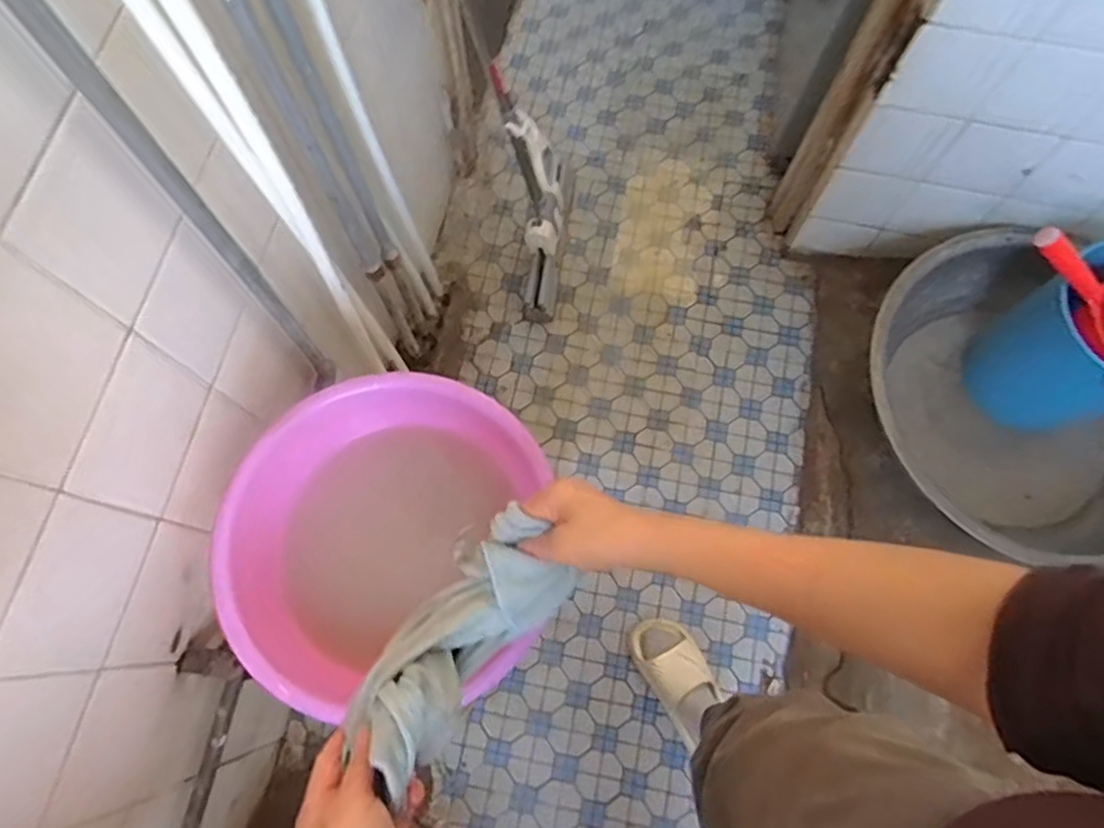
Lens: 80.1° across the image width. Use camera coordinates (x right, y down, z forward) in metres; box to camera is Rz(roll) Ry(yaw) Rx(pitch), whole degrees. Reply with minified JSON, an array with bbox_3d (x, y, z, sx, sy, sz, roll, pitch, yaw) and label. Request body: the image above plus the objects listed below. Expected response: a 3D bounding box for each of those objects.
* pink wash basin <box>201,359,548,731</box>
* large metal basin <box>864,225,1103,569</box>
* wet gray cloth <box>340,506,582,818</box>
[{"bbox_3d":[-0.166,0.143,0.737,0.343,0.146,0.348,0,72,-1],"label":"pink wash basin"},{"bbox_3d":[0.837,-0.020,1.209,0.529,0.242,0.603,-13,73,-5],"label":"large metal basin"},{"bbox_3d":[-0.068,0.163,0.477,0.090,0.076,0.185,34,61,10],"label":"wet gray cloth"}]

